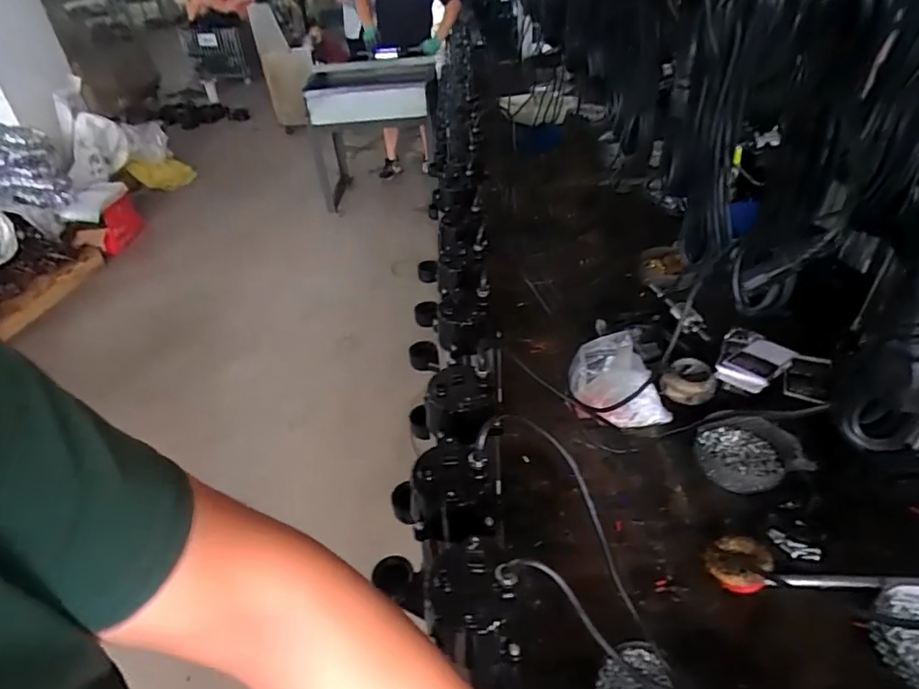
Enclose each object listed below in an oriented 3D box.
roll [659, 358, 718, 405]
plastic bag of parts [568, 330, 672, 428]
[{"bbox_3d":[0.406,0.069,0.976,0.082,0.034,0.094,23,47,32],"label":"roll"},{"bbox_3d":[0.270,0.059,0.922,0.159,0.125,0.121,-7,38,-2],"label":"plastic bag of parts"}]

